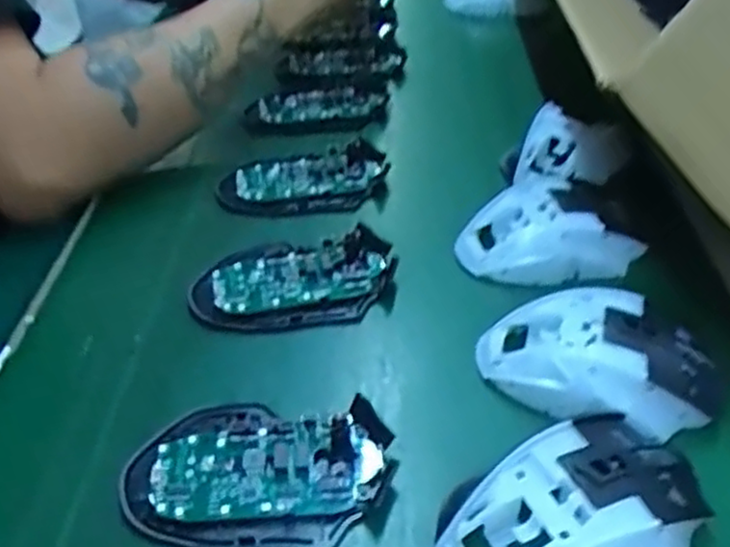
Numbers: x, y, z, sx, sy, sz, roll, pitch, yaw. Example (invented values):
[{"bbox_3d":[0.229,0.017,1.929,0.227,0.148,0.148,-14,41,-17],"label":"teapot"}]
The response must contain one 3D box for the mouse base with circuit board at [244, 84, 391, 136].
[{"bbox_3d":[-0.039,-0.135,0.589,0.116,0.025,0.051,-3,41,-1],"label":"mouse base with circuit board"}]

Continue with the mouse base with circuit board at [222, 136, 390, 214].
[{"bbox_3d":[-0.042,-0.064,0.499,0.116,0.027,0.057,-7,41,-5],"label":"mouse base with circuit board"}]

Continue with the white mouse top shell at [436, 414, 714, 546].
[{"bbox_3d":[0.082,0.094,0.280,0.110,0.028,0.061,-20,44,-19],"label":"white mouse top shell"}]

